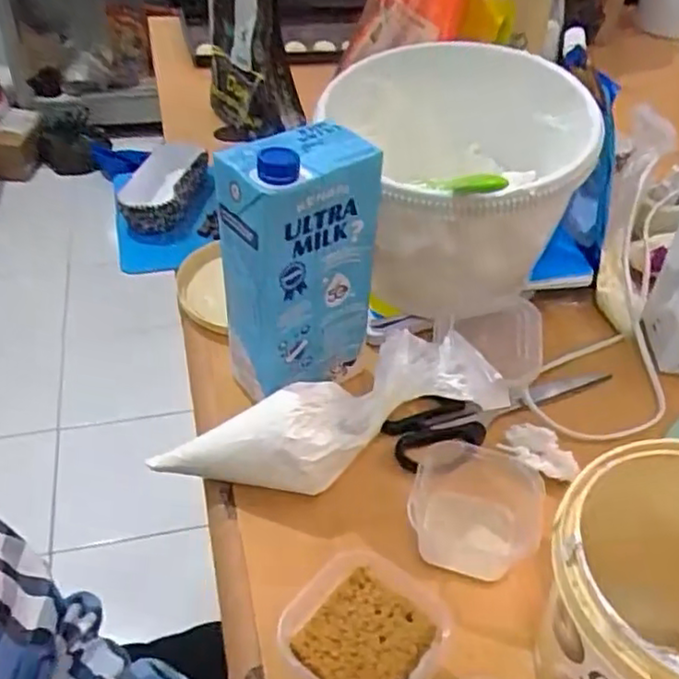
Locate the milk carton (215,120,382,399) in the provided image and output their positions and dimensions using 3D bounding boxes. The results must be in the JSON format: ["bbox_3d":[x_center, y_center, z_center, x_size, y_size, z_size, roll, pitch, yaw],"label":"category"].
[{"bbox_3d":[-0.029,-0.049,0.481,0.097,0.181,0.057,-24,47,-28],"label":"milk carton"}]

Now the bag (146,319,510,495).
[{"bbox_3d":[-0.011,0.060,0.457,0.237,0.058,0.073,-22,40,9],"label":"bag"}]

